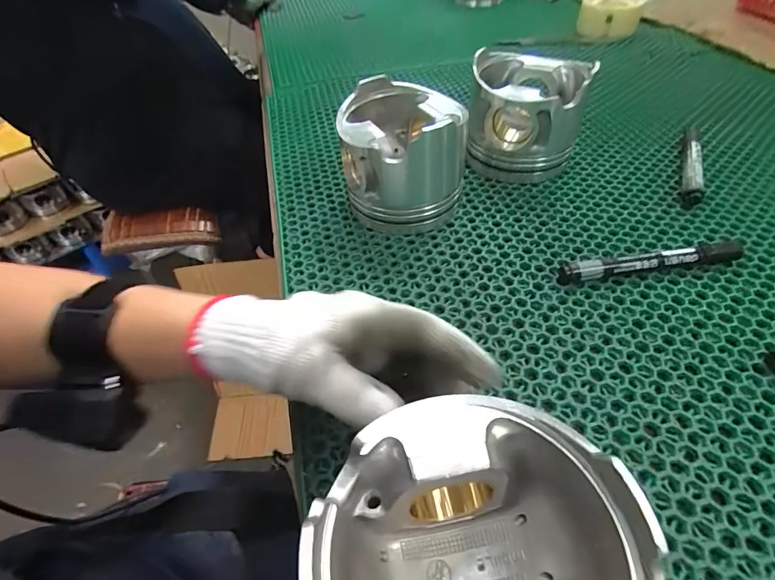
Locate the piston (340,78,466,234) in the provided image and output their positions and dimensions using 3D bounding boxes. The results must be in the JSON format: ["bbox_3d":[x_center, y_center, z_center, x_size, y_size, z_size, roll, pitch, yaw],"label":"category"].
[{"bbox_3d":[0.013,-0.120,0.367,0.101,0.098,0.102,-4,49,2],"label":"piston"}]

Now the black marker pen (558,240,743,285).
[{"bbox_3d":[0.207,-0.023,0.321,0.144,0.017,0.018,-8,49,-2],"label":"black marker pen"}]

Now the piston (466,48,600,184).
[{"bbox_3d":[0.139,-0.178,0.415,0.110,0.093,0.107,1,49,6],"label":"piston"}]

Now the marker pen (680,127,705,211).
[{"bbox_3d":[0.307,-0.130,0.409,0.016,0.018,0.140,16,53,19],"label":"marker pen"}]

